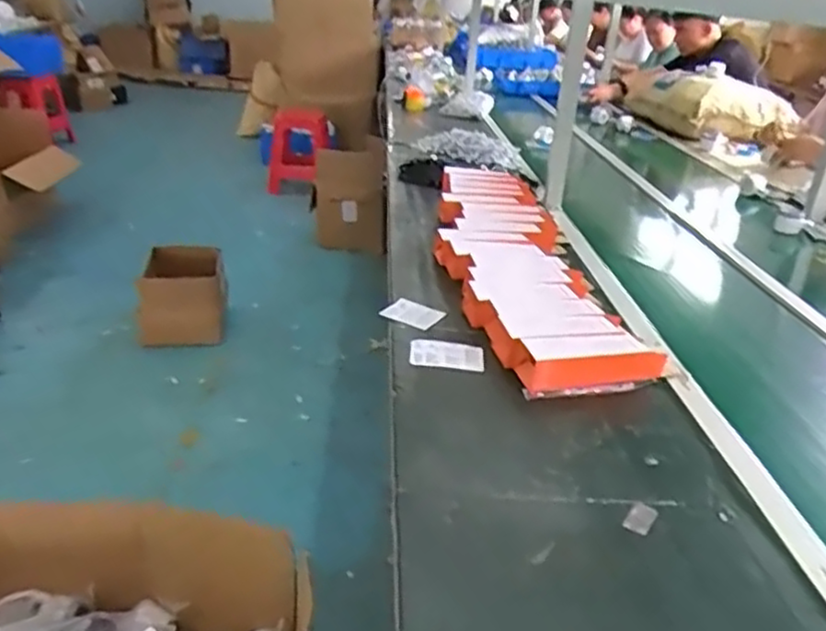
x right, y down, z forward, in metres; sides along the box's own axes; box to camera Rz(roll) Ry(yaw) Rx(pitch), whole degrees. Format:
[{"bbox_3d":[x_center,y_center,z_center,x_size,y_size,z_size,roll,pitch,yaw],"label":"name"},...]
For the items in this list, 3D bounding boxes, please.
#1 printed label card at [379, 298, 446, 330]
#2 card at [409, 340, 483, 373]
[{"bbox_3d":[0.001,-0.001,1.136,0.090,0.009,0.077,21,29,17],"label":"printed label card"},{"bbox_3d":[0.051,0.056,1.034,0.110,0.009,0.076,5,26,4],"label":"card"}]

